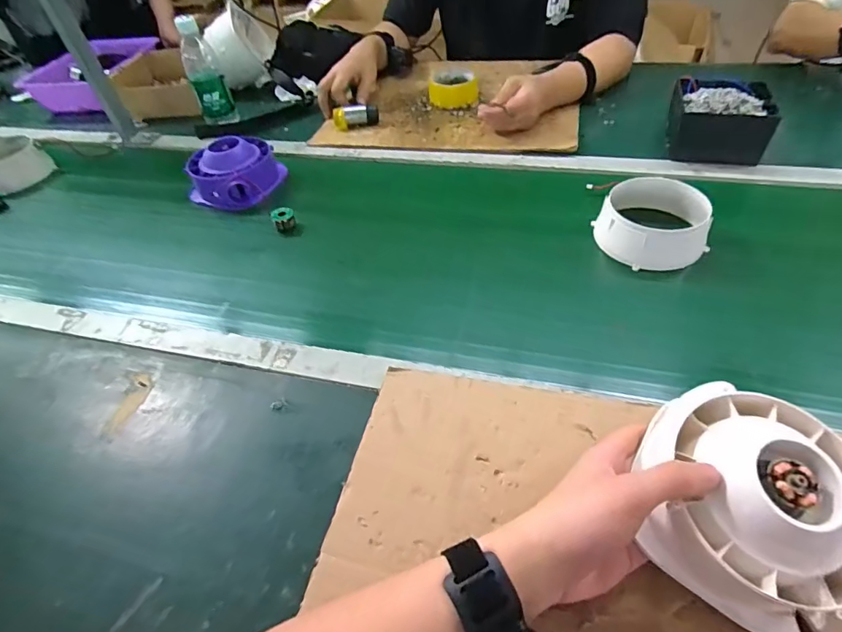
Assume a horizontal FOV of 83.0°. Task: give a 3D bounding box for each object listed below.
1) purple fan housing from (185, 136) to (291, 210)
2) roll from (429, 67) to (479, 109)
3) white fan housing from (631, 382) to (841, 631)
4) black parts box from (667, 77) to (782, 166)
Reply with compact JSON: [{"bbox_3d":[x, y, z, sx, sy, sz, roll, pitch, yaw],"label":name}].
[{"bbox_3d":[-0.305,-0.238,0.781,0.113,0.072,0.141,32,59,31],"label":"purple fan housing"},{"bbox_3d":[0.065,-0.443,0.928,0.091,0.050,0.091,0,47,7],"label":"roll"},{"bbox_3d":[0.219,0.118,0.310,0.135,0.075,0.135,2,57,-3],"label":"white fan housing"},{"bbox_3d":[0.444,-0.296,0.719,0.126,0.077,0.143,8,49,14],"label":"black parts box"}]

